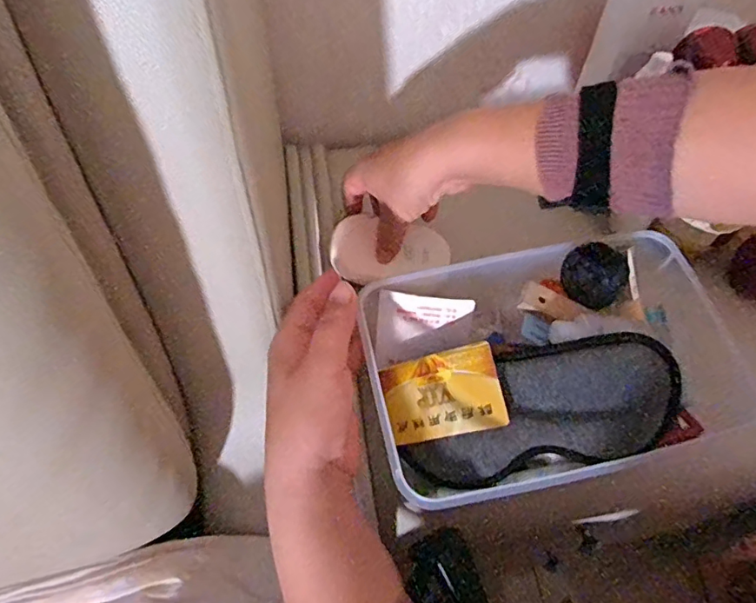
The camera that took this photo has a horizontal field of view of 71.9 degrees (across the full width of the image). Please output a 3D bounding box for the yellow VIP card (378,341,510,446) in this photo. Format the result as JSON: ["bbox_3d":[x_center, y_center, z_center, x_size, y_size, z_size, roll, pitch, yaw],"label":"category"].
[{"bbox_3d":[0.042,0.062,0.348,0.081,0.004,0.054,-18,78,27],"label":"yellow VIP card"}]

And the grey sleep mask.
[{"bbox_3d":[0.106,0.071,0.343,0.178,0.023,0.075,-16,88,4],"label":"grey sleep mask"}]

